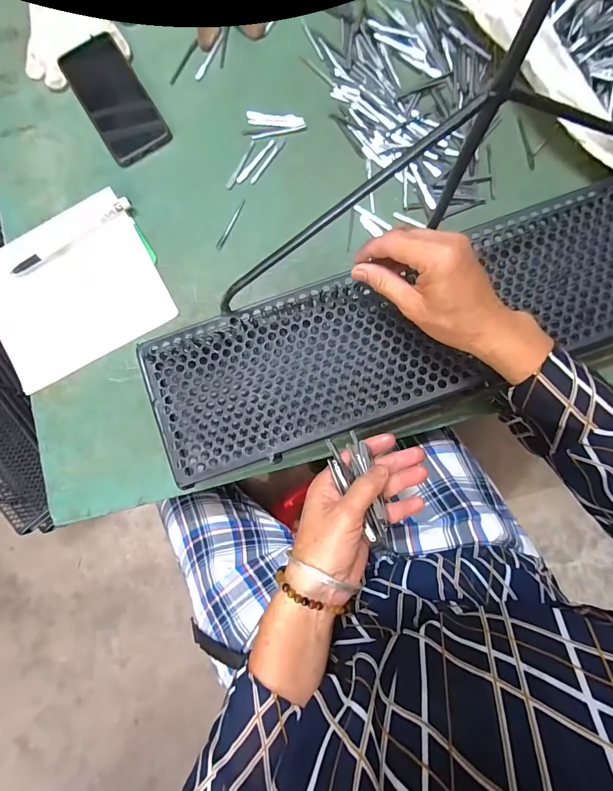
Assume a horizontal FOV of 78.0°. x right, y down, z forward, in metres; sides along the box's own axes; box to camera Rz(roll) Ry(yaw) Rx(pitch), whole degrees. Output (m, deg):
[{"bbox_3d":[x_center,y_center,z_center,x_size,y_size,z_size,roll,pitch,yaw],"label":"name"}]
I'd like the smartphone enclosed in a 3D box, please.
[{"bbox_3d":[-0.235,-0.363,0.464,0.074,0.016,0.156,-31,84,-1],"label":"smartphone"}]

